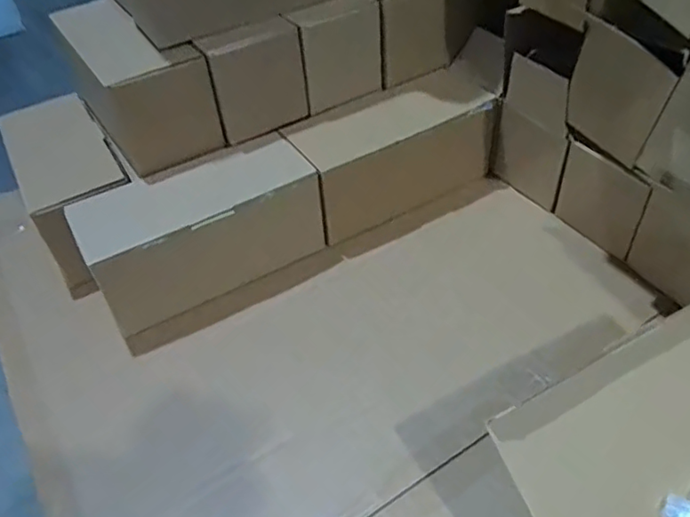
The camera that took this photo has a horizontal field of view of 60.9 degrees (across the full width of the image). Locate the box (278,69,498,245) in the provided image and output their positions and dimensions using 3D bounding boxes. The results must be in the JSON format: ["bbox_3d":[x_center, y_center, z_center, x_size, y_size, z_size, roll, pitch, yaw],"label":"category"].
[{"bbox_3d":[0.051,-0.121,0.651,0.216,0.093,0.104,-24,47,-17],"label":"box"}]

